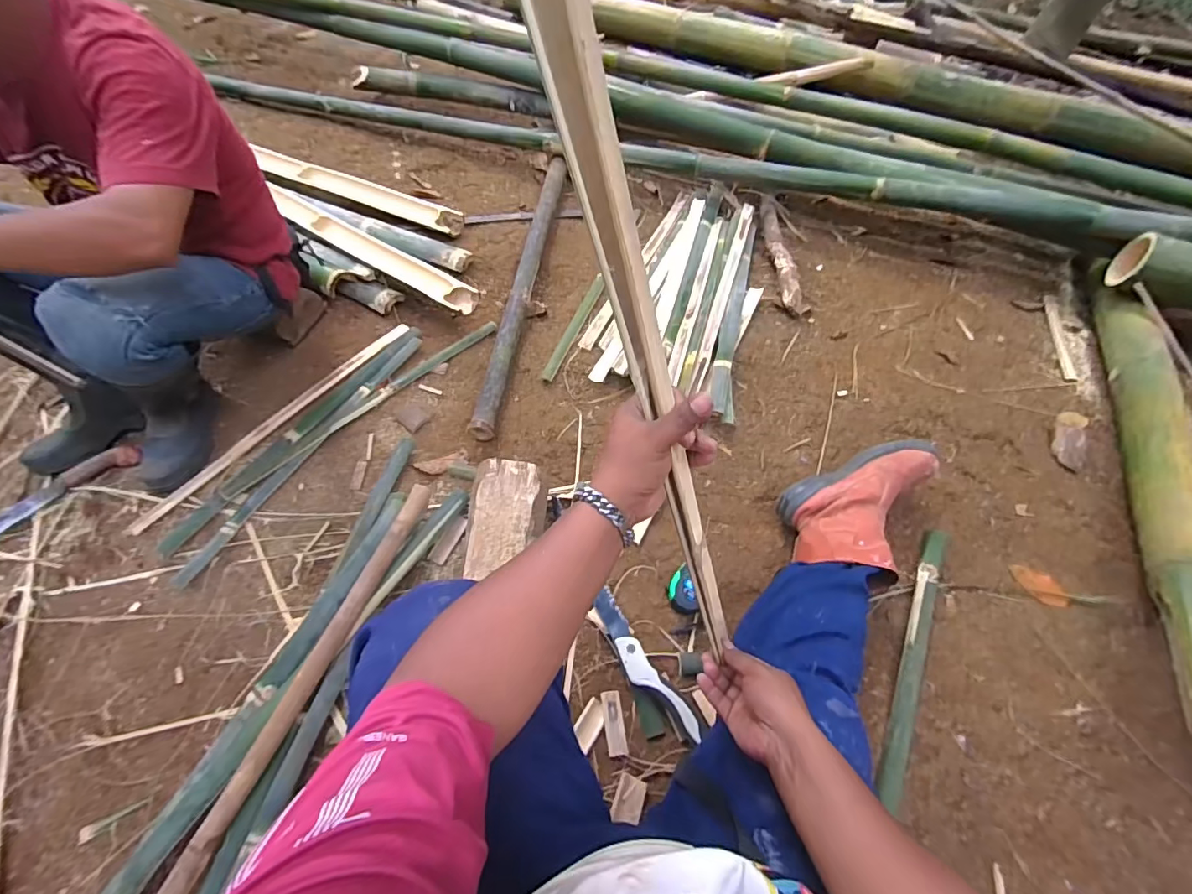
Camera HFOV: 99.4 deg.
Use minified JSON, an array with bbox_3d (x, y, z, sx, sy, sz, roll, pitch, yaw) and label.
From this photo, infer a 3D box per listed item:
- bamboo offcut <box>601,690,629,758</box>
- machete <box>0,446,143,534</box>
[{"bbox_3d":[0.029,0.436,0.798,0.031,0.015,0.090,-7,58,-6],"label":"bamboo offcut"},{"bbox_3d":[-1.072,0.098,0.970,0.362,0.041,0.062,-32,64,-20],"label":"machete"}]

